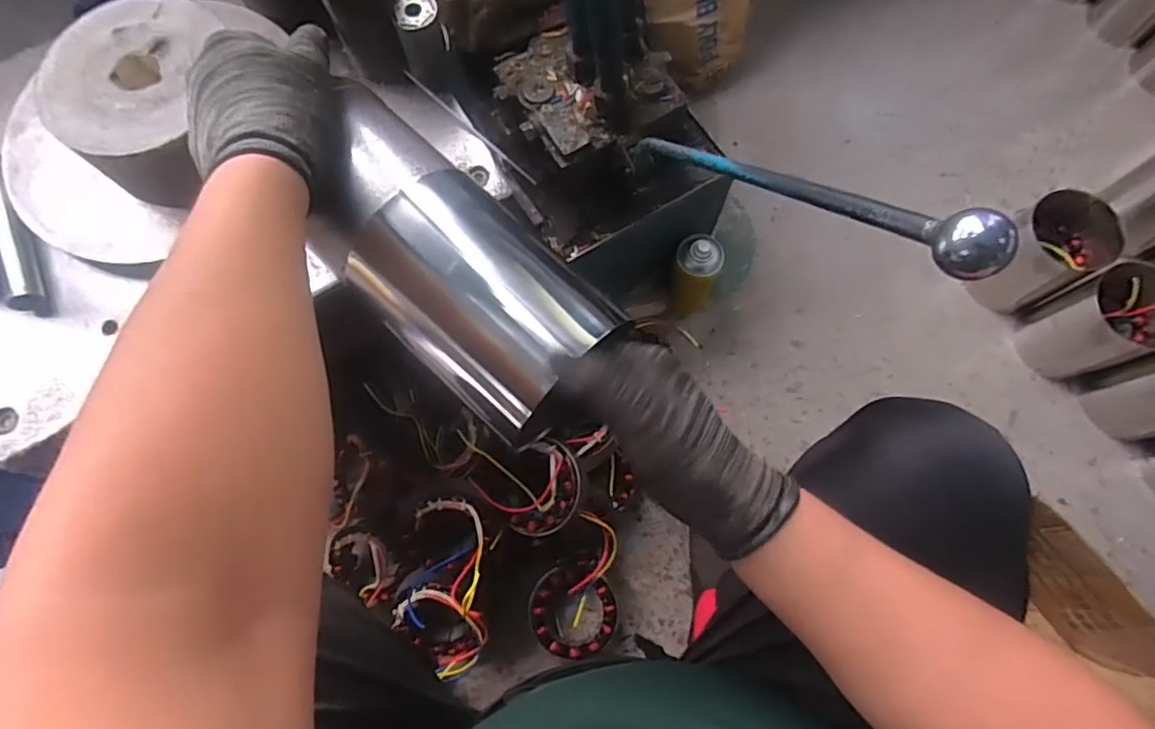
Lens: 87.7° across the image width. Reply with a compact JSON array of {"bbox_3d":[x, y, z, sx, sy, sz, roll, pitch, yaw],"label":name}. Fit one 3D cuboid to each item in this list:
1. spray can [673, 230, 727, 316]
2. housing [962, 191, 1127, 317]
[{"bbox_3d":[0.173,-0.121,0.873,0.072,0.182,0.061,14,74,6],"label":"spray can"},{"bbox_3d":[0.676,-0.158,0.881,0.110,0.159,0.116,-1,73,2],"label":"housing"}]

